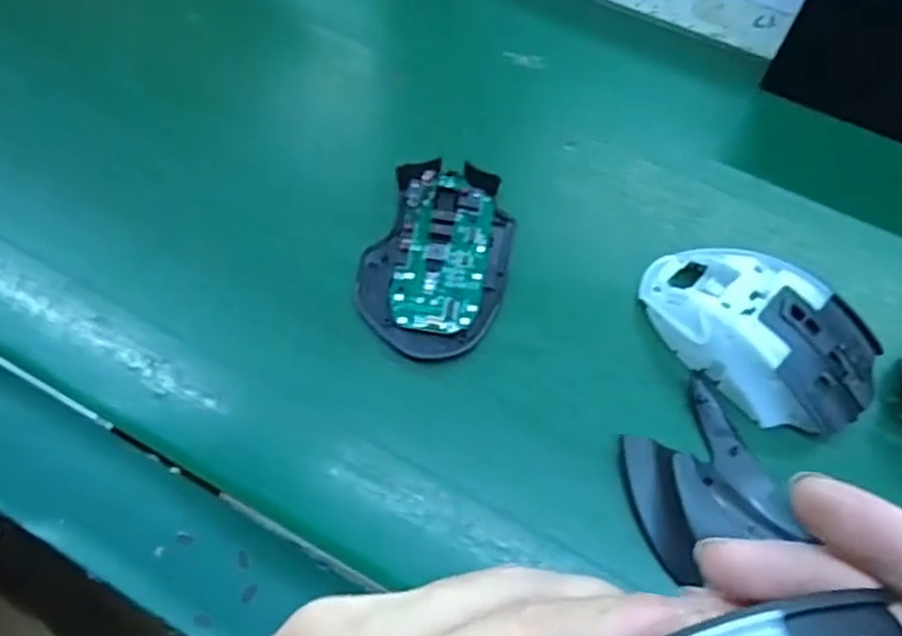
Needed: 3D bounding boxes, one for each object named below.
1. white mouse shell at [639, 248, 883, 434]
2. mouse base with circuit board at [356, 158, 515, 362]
[{"bbox_3d":[0.149,0.004,0.347,0.117,0.036,0.067,42,71,17],"label":"white mouse shell"},{"bbox_3d":[-0.007,-0.033,0.374,0.072,0.017,0.112,9,61,3],"label":"mouse base with circuit board"}]

